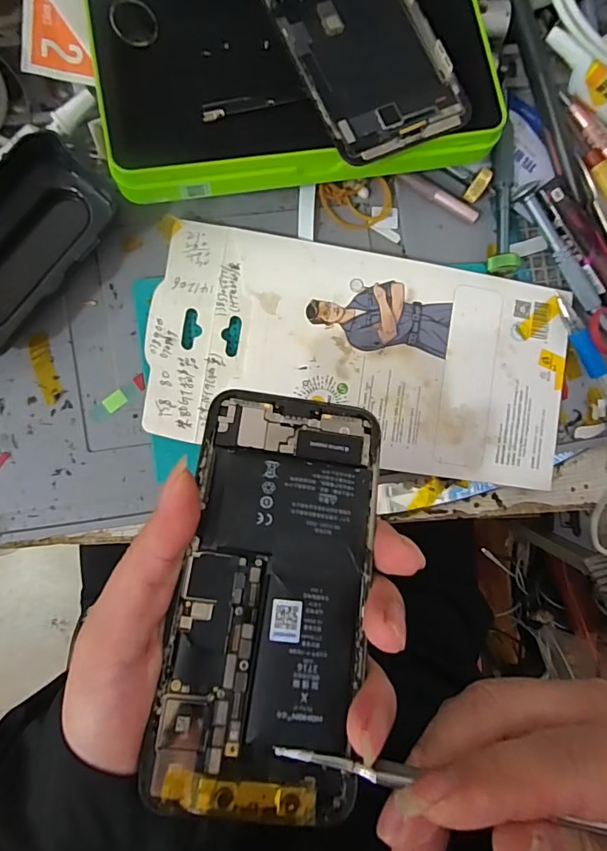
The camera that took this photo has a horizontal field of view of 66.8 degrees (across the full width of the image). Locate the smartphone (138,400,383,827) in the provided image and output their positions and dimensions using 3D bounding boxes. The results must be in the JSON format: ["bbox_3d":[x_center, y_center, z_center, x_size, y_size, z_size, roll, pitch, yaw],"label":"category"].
[{"bbox_3d":[-0.011,0.056,0.167,0.067,0.009,0.141,11,72,-6],"label":"smartphone"}]

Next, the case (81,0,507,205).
[{"bbox_3d":[-0.009,-0.218,0.220,0.188,0.054,0.206,-9,92,-6],"label":"case"}]

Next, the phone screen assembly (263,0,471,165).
[{"bbox_3d":[0.021,-0.193,0.212,0.068,0.012,0.140,-25,87,-7],"label":"phone screen assembly"}]

